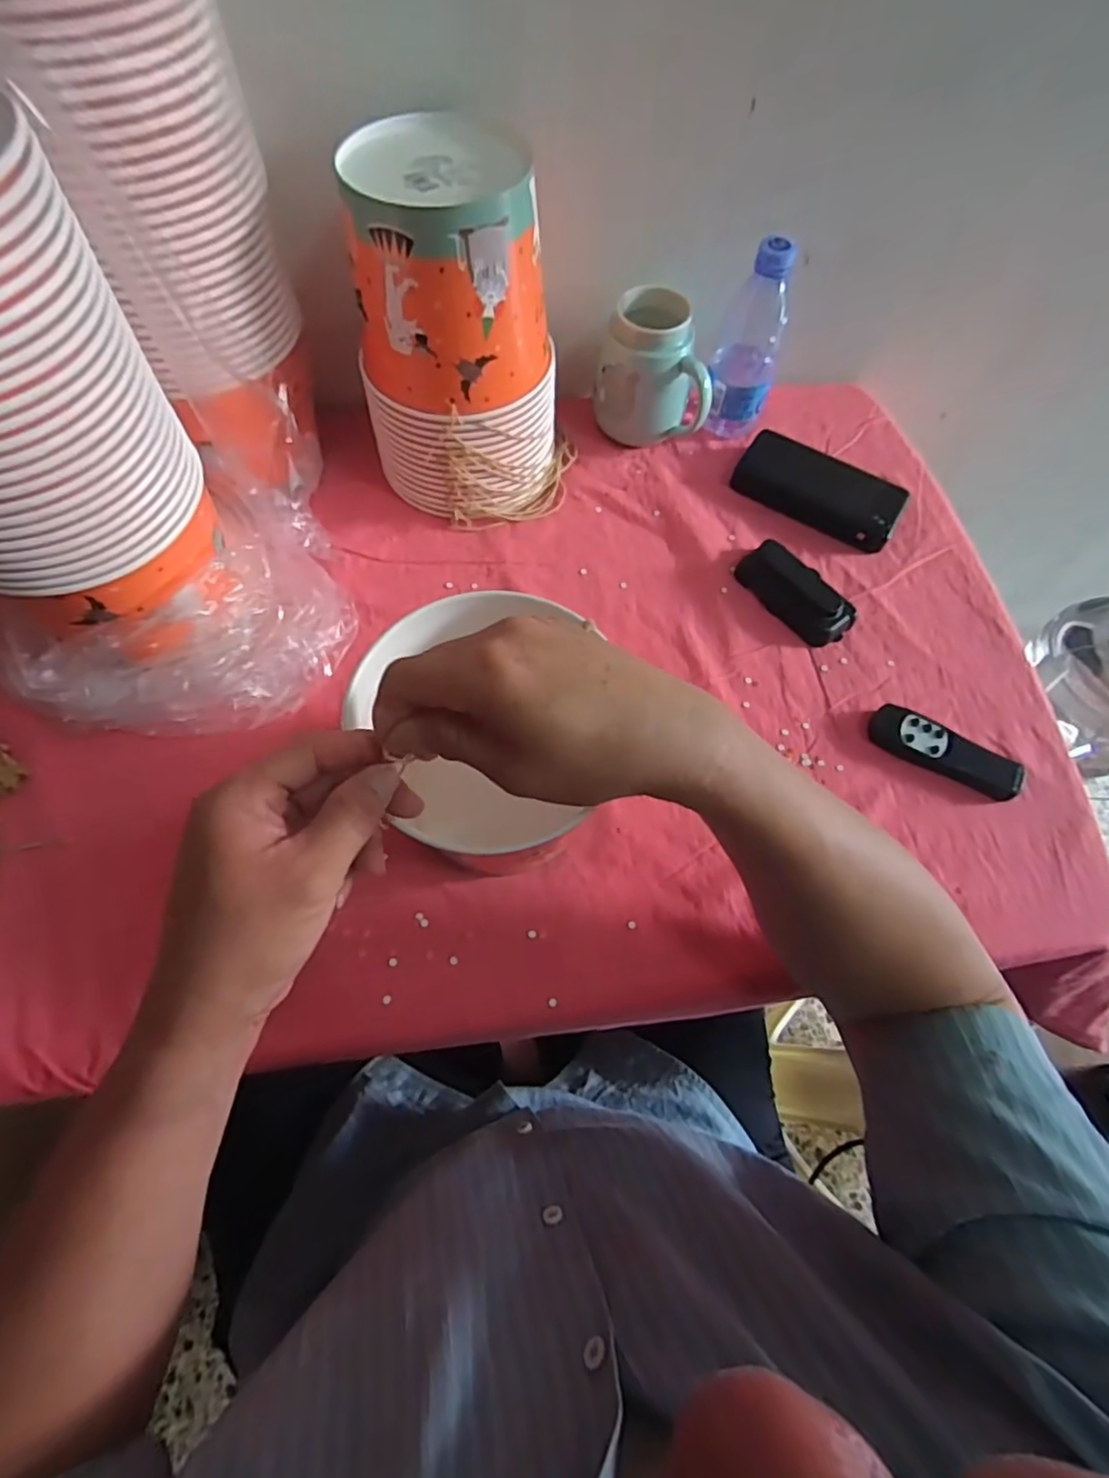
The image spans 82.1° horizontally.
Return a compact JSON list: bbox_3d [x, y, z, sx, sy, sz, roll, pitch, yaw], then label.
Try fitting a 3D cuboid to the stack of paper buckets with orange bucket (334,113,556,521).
[{"bbox_3d":[-0.073,-0.310,0.511,0.152,0.232,0.134,22,66,7],"label":"stack of paper buckets with orange bucket"}]

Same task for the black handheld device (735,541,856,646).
[{"bbox_3d":[0.208,-0.129,0.556,0.050,0.019,0.107,-30,70,-15],"label":"black handheld device"}]

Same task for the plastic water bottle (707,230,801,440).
[{"bbox_3d":[0.180,-0.362,0.588,0.063,0.154,0.055,18,66,5],"label":"plastic water bottle"}]

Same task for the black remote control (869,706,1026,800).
[{"bbox_3d":[0.305,0.012,0.498,0.116,0.019,0.038,31,68,11],"label":"black remote control"}]

